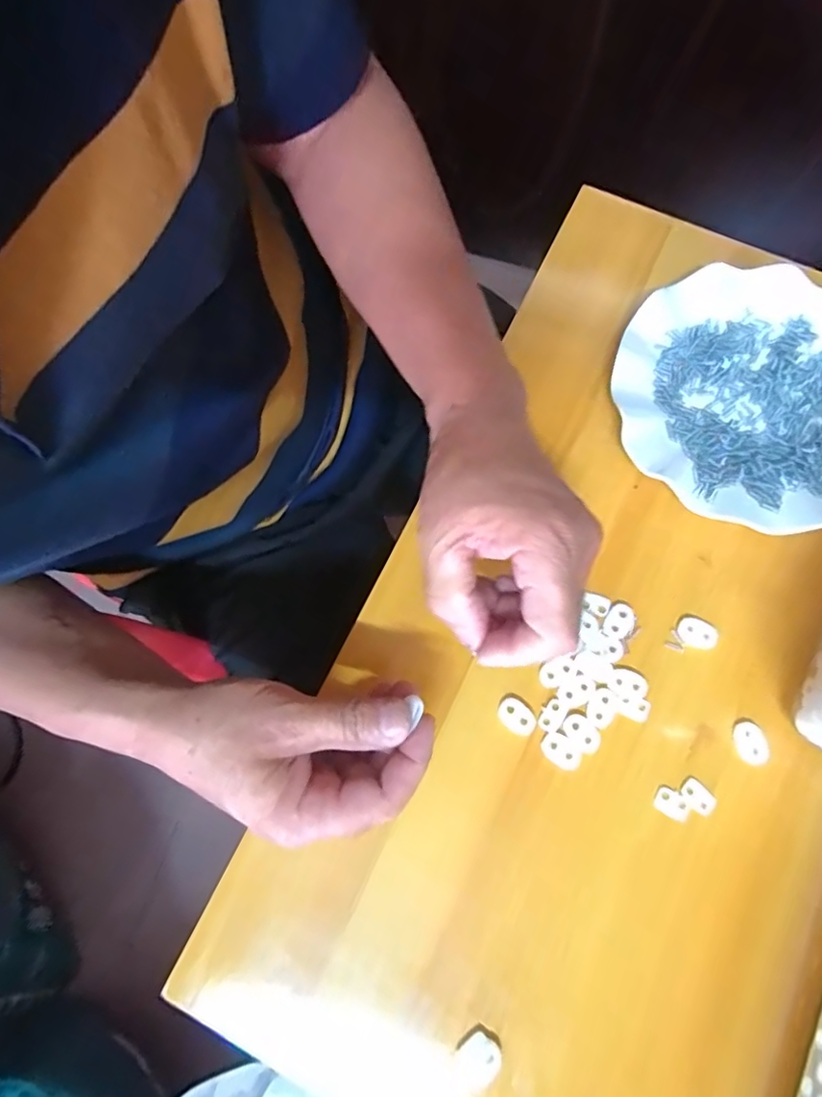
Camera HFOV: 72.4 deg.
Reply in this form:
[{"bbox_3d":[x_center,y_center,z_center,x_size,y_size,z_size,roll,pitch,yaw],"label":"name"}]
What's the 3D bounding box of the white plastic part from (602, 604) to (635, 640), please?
[{"bbox_3d":[0.128,0.045,0.343,0.016,0.004,0.022,31,79,8],"label":"white plastic part"}]

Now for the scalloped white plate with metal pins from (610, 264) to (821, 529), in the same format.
[{"bbox_3d":[0.224,-0.101,0.367,0.175,0.020,0.178,0,76,1],"label":"scalloped white plate with metal pins"}]

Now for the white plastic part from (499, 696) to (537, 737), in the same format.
[{"bbox_3d":[0.062,0.099,0.331,0.023,0.004,0.016,39,80,10],"label":"white plastic part"}]

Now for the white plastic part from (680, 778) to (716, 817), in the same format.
[{"bbox_3d":[0.164,0.142,0.319,0.013,0.004,0.020,-43,79,-9],"label":"white plastic part"}]

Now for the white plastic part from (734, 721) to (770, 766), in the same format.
[{"bbox_3d":[0.197,0.113,0.325,0.015,0.008,0.024,-15,76,-2],"label":"white plastic part"}]

